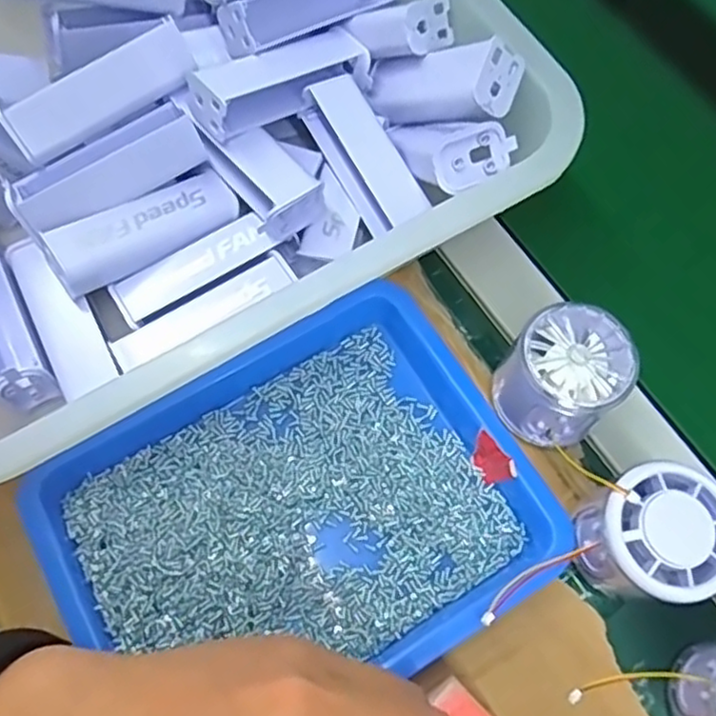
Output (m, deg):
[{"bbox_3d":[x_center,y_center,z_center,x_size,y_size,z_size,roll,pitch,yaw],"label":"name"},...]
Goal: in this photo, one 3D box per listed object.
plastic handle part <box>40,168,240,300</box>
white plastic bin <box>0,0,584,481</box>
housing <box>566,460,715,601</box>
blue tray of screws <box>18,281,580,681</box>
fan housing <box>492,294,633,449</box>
[{"bbox_3d":[-0.114,-0.071,0.371,0.100,0.024,0.031,-32,72,-12],"label":"plastic handle part"},{"bbox_3d":[-0.091,-0.109,0.369,0.341,0.100,0.252,-29,71,-11],"label":"white plastic bin"},{"bbox_3d":[0.131,0.082,0.312,0.059,0.052,0.054,-28,71,-10],"label":"housing"},{"bbox_3d":[-0.026,0.077,0.331,0.221,0.035,0.164,-30,72,-11],"label":"blue tray of screws"},{"bbox_3d":[0.101,0.009,0.344,0.054,0.051,0.058,0,69,0],"label":"fan housing"}]

